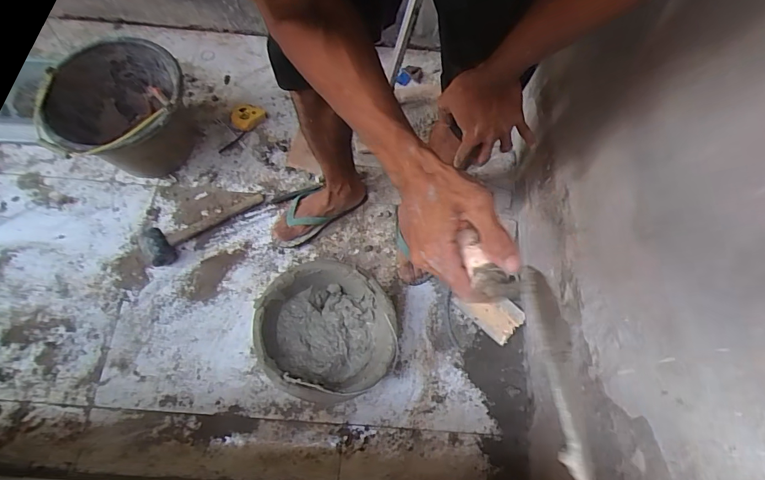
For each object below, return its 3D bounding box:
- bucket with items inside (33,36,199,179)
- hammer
[{"bbox_3d":[-0.564,-0.265,0.987,0.276,0.224,0.251,1,68,-2],"label":"bucket with items inside"},{"bbox_3d":[-0.418,-0.036,1.018,0.276,0.055,0.080,-33,73,-28],"label":"hammer"}]

